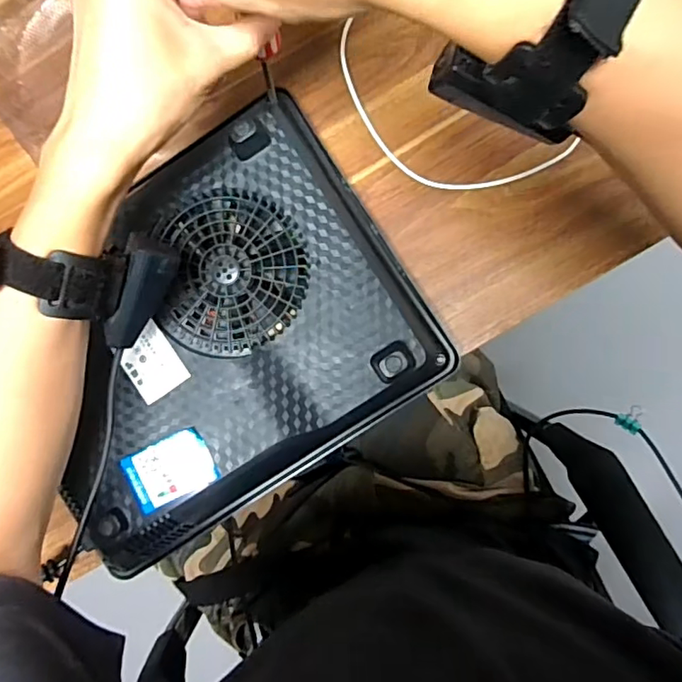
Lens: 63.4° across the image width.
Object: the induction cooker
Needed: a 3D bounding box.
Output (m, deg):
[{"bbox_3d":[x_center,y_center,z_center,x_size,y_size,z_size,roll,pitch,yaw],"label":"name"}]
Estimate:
[{"bbox_3d":[-0.103,-0.002,0.436,0.308,0.043,0.258,-33,90,3],"label":"induction cooker"}]

